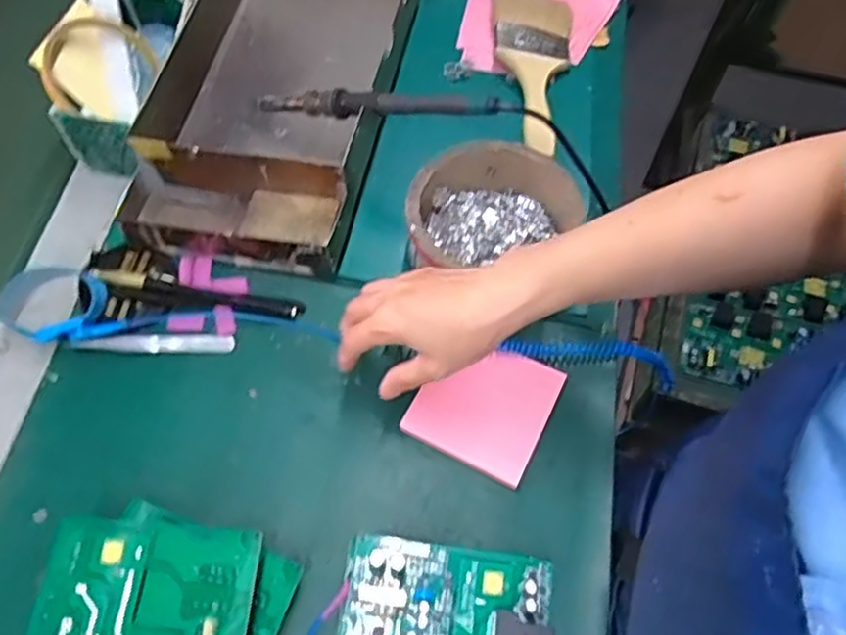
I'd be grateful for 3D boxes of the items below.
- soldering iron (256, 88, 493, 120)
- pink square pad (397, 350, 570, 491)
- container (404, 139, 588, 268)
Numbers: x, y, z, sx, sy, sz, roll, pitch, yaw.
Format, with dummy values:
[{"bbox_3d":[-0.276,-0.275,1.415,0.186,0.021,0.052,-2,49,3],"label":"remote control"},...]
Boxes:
[{"bbox_3d":[-0.041,-0.157,0.522,0.201,0.016,0.019,9,61,26],"label":"soldering iron"},{"bbox_3d":[0.043,0.059,0.484,0.084,0.012,0.086,25,64,12],"label":"pink square pad"},{"bbox_3d":[0.051,-0.070,0.522,0.118,0.053,0.108,0,62,0],"label":"container"}]

